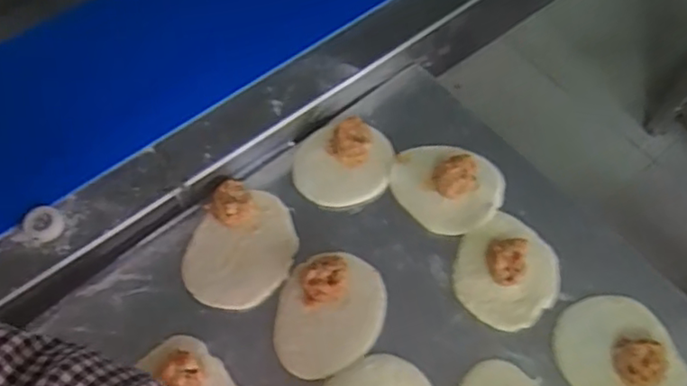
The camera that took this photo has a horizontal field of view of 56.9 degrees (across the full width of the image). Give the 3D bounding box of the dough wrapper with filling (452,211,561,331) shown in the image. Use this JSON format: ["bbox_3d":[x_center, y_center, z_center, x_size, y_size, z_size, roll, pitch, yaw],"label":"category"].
[{"bbox_3d":[0.145,0.068,0.562,0.091,0.025,0.090,0,62,0],"label":"dough wrapper with filling"}]

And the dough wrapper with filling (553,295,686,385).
[{"bbox_3d":[0.234,0.134,0.526,0.096,0.025,0.106,-40,69,-19],"label":"dough wrapper with filling"}]

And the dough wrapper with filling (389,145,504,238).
[{"bbox_3d":[0.097,-0.011,0.603,0.102,0.032,0.087,39,68,18],"label":"dough wrapper with filling"}]

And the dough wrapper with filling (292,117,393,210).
[{"bbox_3d":[0.000,-0.031,0.610,0.093,0.030,0.083,2,62,1],"label":"dough wrapper with filling"}]

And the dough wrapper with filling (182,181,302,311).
[{"bbox_3d":[-0.092,0.046,0.572,0.090,0.022,0.111,16,63,8],"label":"dough wrapper with filling"}]

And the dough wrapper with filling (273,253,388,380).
[{"bbox_3d":[-0.013,0.101,0.540,0.086,0.025,0.109,23,64,12],"label":"dough wrapper with filling"}]

